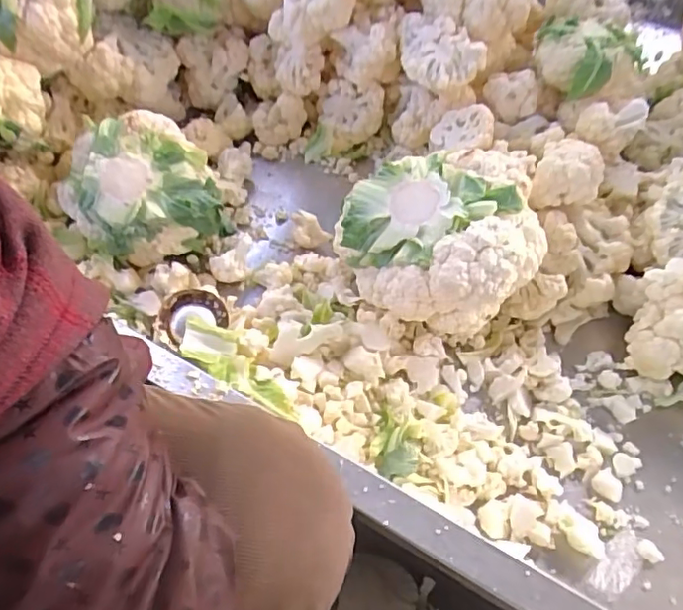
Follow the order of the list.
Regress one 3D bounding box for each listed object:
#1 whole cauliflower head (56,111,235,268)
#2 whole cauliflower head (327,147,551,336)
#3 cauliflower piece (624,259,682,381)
[{"bbox_3d":[-0.211,-0.122,0.595,0.146,0.095,0.138,-1,60,1],"label":"whole cauliflower head"},{"bbox_3d":[0.099,-0.068,0.549,0.163,0.120,0.172,0,57,0],"label":"whole cauliflower head"},{"bbox_3d":[0.330,0.017,0.548,0.089,0.077,0.096,-1,60,1],"label":"cauliflower piece"}]

